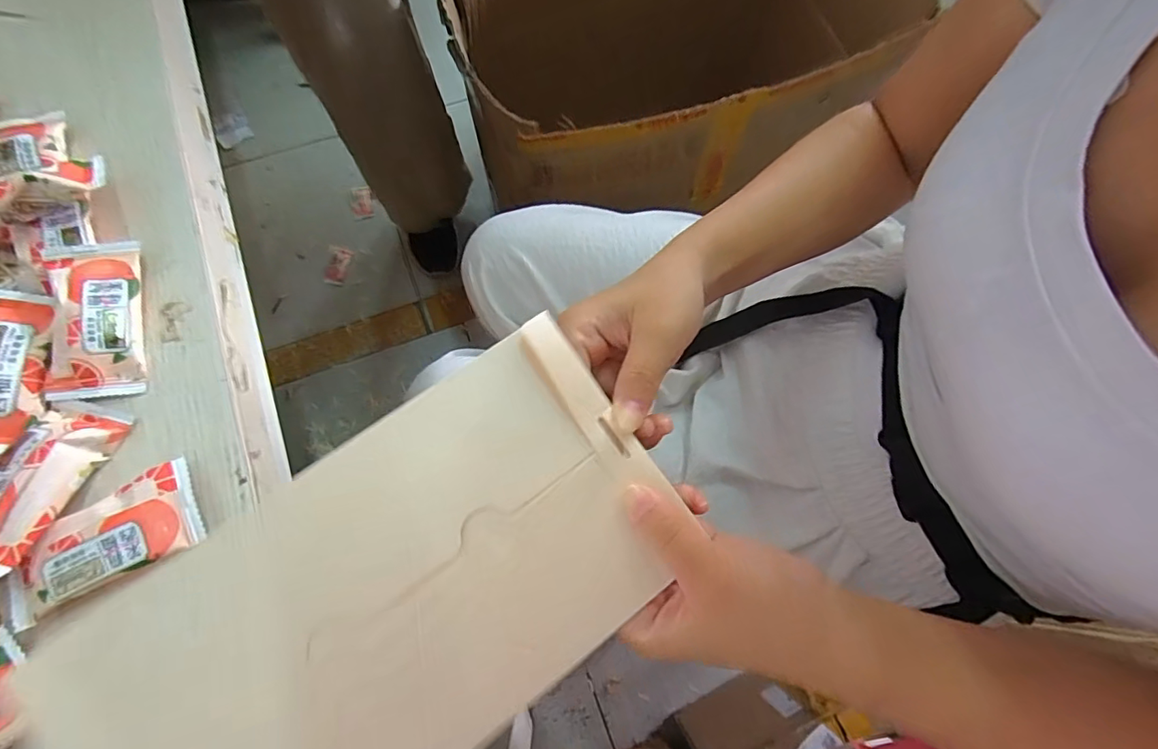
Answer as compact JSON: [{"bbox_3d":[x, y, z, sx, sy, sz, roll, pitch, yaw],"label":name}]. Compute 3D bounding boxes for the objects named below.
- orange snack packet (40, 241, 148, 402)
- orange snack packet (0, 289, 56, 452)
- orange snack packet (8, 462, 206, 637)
[{"bbox_3d":[-0.230,-0.027,0.249,0.039,0.018,0.075,-12,73,-5],"label":"orange snack packet"},{"bbox_3d":[-0.258,-0.003,0.237,0.028,0.015,0.075,-9,73,-4],"label":"orange snack packet"},{"bbox_3d":[-0.199,0.069,0.220,0.075,0.015,0.038,-27,75,-9],"label":"orange snack packet"}]

